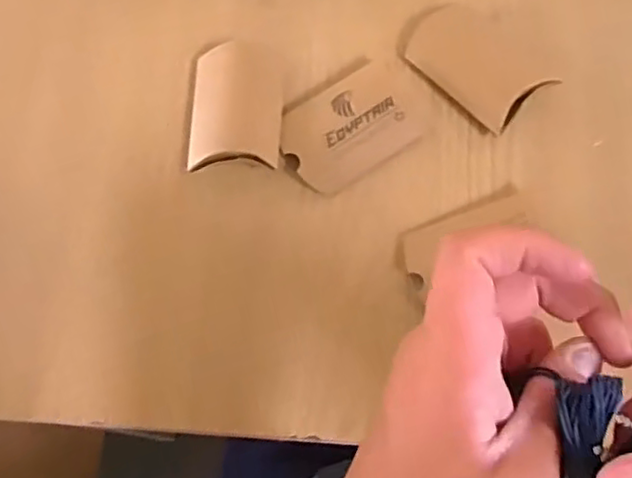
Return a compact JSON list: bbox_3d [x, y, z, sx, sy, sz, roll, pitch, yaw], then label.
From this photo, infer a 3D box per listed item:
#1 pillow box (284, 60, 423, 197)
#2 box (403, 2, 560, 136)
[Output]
[{"bbox_3d":[0.023,-0.070,0.404,0.086,0.012,0.059,-34,73,-9],"label":"pillow box"},{"bbox_3d":[0.102,-0.116,0.418,0.060,0.012,0.088,-42,74,-11],"label":"box"}]

